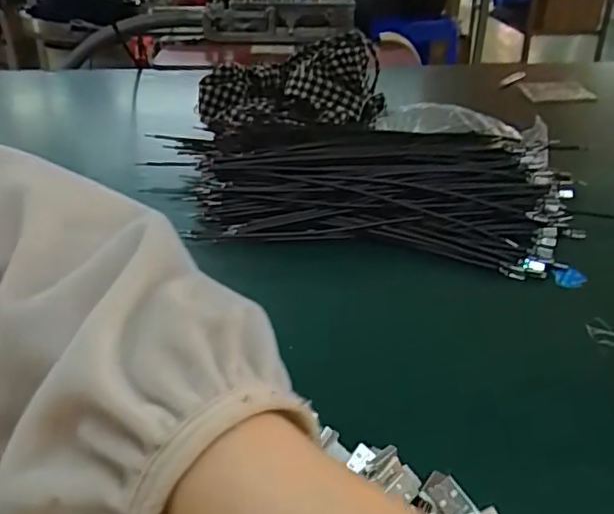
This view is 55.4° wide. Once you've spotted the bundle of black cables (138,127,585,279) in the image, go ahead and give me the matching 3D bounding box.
[{"bbox_3d":[0.039,-0.071,0.545,0.378,0.054,0.163,8,32,13],"label":"bundle of black cables"}]

